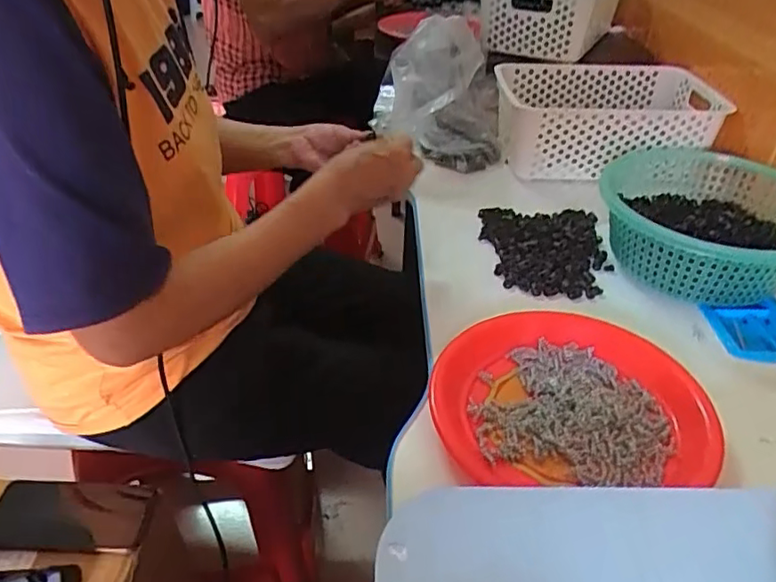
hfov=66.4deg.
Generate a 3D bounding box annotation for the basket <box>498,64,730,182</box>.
[{"bbox_3d":[0.321,-0.254,0.883,0.300,0.116,0.194,-1,37,-2],"label":"basket"}]

